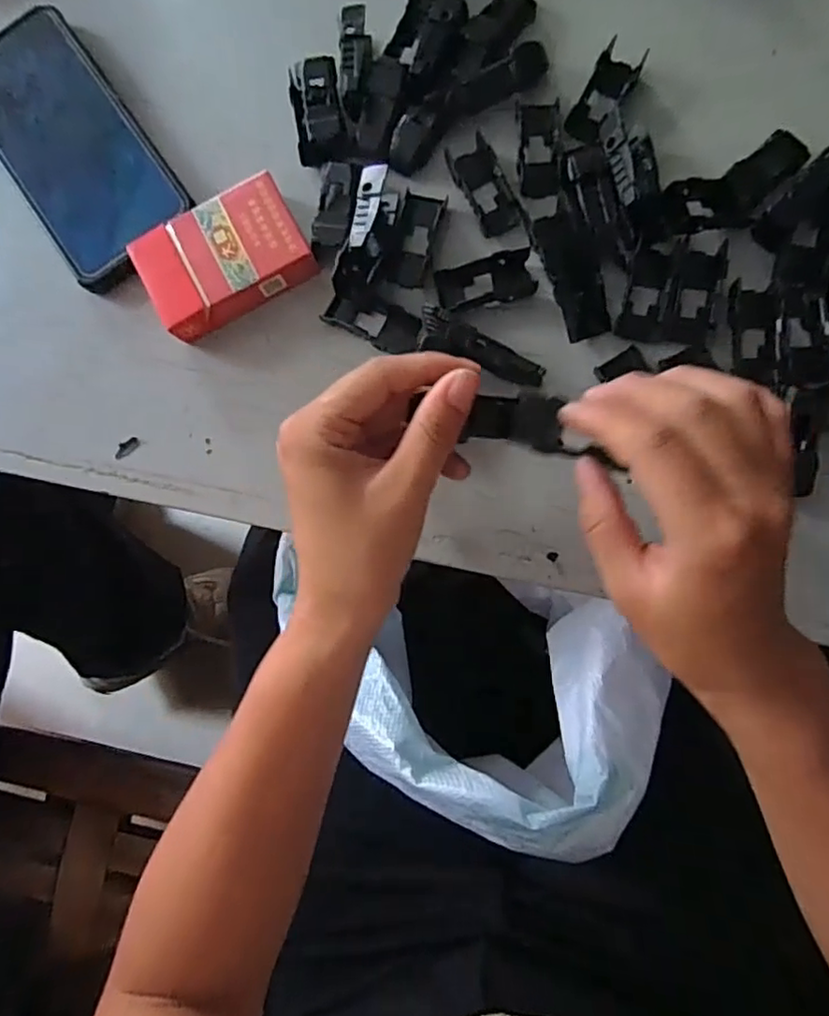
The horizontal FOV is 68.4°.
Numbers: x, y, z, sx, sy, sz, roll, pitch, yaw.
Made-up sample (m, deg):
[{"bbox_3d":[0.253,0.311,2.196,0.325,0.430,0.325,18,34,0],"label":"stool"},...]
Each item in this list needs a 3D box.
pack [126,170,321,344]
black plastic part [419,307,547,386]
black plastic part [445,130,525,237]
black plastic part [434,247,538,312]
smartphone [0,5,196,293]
[{"bbox_3d":[-0.104,-0.137,0.334,0.087,0.018,0.059,-29,82,2],"label":"pack"},{"bbox_3d":[0.035,-0.083,0.323,0.070,0.018,0.019,24,86,8],"label":"black plastic part"},{"bbox_3d":[0.039,-0.177,0.335,0.023,0.013,0.051,-27,82,2],"label":"black plastic part"},{"bbox_3d":[0.039,-0.125,0.332,0.052,0.008,0.026,-11,83,4],"label":"black plastic part"},{"bbox_3d":[-0.200,-0.212,0.355,0.078,0.014,0.171,-35,82,1],"label":"smartphone"}]

